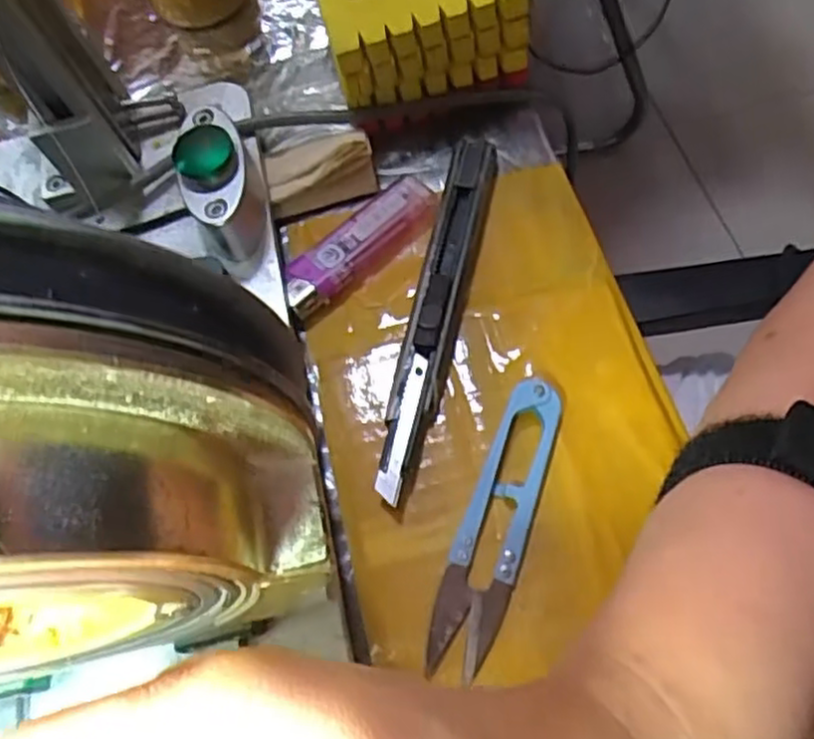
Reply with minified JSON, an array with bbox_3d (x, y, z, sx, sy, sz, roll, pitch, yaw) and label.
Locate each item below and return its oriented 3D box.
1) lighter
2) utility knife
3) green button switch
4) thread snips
[{"bbox_3d":[-0.019,-0.052,0.301,0.024,0.012,0.075,41,76,20],"label":"lighter"},{"bbox_3d":[0.012,-0.027,0.284,0.018,0.010,0.159,10,68,10],"label":"utility knife"},{"bbox_3d":[-0.073,-0.072,0.289,0.029,0.036,0.062,-13,66,0],"label":"green button switch"},{"bbox_3d":[0.031,0.050,0.245,0.022,0.013,0.100,16,69,13],"label":"thread snips"}]

